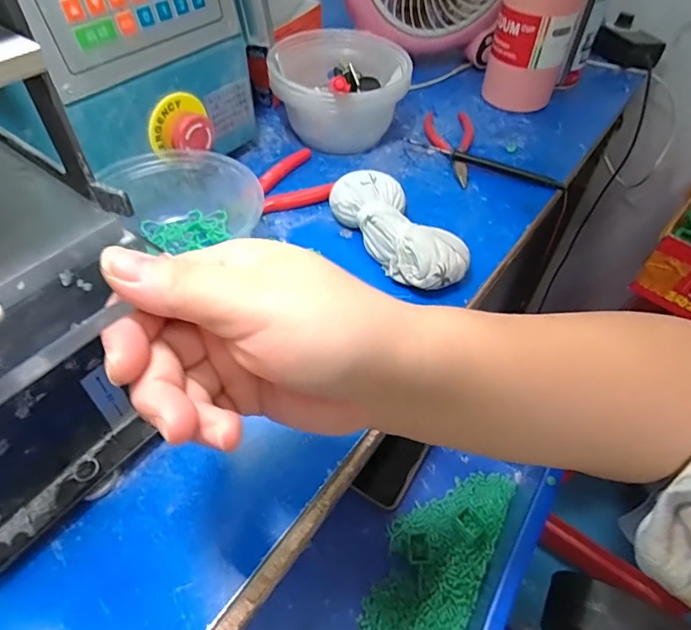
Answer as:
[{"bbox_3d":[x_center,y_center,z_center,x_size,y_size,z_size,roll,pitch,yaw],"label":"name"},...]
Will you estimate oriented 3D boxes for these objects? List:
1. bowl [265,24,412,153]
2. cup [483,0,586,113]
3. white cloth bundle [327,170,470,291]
[{"bbox_3d":[-0.006,-0.228,0.489,0.131,0.081,0.116,-1,50,-3],"label":"bowl"},{"bbox_3d":[0.204,-0.320,0.489,0.080,0.202,0.071,19,52,13],"label":"cup"},{"bbox_3d":[0.041,-0.067,0.384,0.053,0.042,0.127,-25,56,-20],"label":"white cloth bundle"}]

